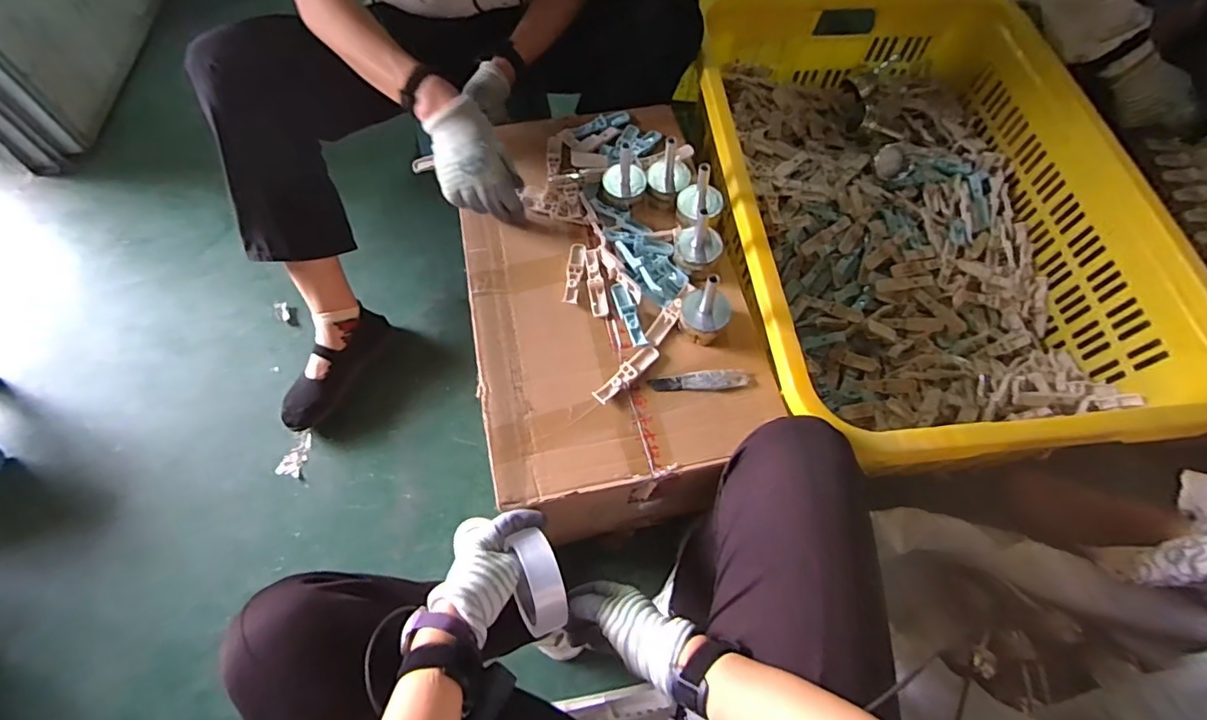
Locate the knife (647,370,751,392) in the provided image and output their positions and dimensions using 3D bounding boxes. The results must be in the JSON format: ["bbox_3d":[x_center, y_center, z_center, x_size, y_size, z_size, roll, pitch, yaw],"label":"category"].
[{"bbox_3d":[0.117,0.026,0.677,0.119,0.010,0.024,0,67,-1],"label":"knife"}]

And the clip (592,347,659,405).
[{"bbox_3d":[0.029,0.016,0.671,0.097,0.012,0.019,-40,73,-16],"label":"clip"}]

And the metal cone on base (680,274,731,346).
[{"bbox_3d":[0.124,-0.065,0.663,0.058,0.089,0.056,19,66,7],"label":"metal cone on base"}]

